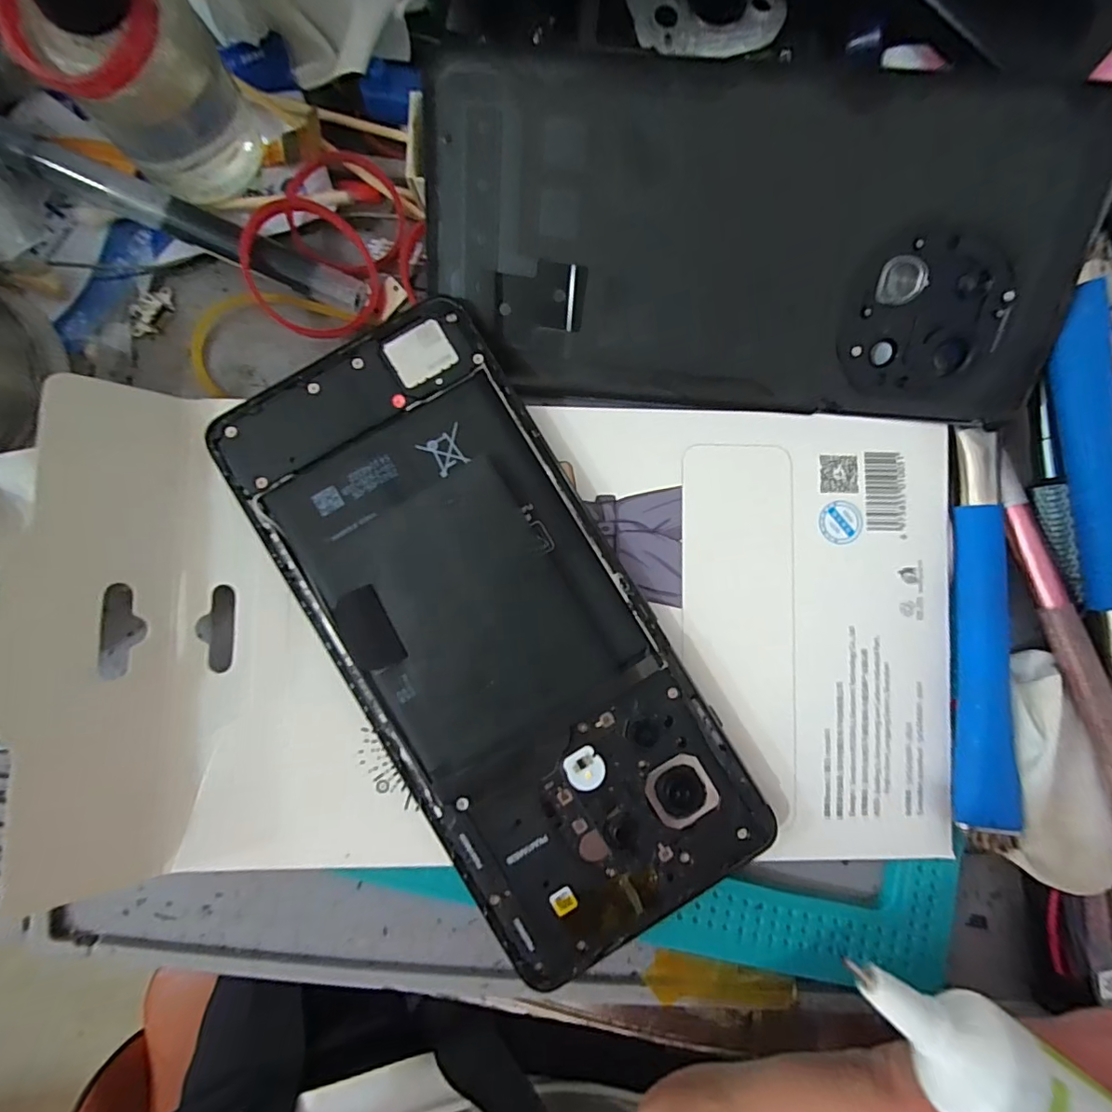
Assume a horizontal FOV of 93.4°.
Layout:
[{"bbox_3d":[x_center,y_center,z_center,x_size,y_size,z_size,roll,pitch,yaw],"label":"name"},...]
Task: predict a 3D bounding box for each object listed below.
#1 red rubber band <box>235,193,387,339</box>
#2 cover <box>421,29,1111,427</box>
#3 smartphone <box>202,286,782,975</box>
[{"bbox_3d":[-0.064,-0.075,0.136,0.032,0.011,0.031,0,87,-3],"label":"red rubber band"},{"bbox_3d":[0.047,-0.076,0.130,0.154,0.004,0.075,5,114,3],"label":"cover"},{"bbox_3d":[-0.016,0.020,0.132,0.073,0.012,0.161,-31,89,-4],"label":"smartphone"}]

